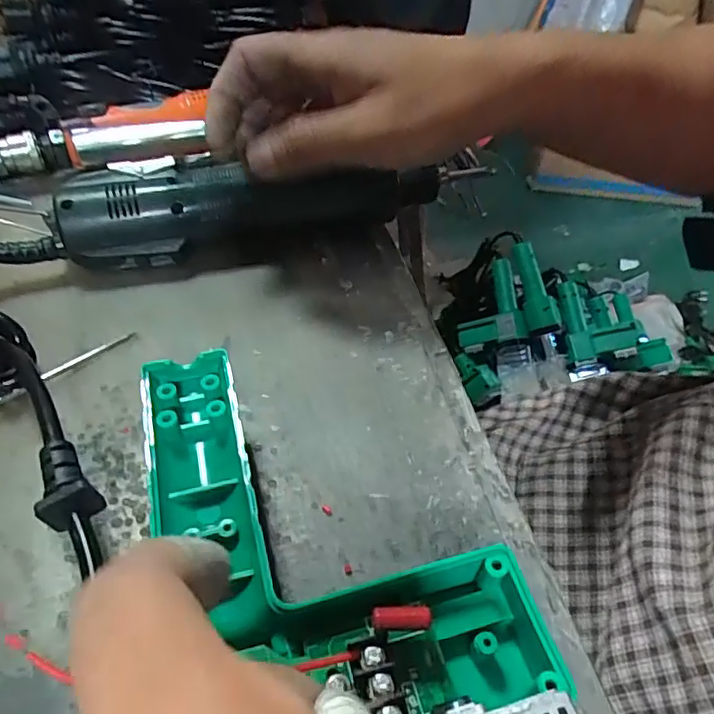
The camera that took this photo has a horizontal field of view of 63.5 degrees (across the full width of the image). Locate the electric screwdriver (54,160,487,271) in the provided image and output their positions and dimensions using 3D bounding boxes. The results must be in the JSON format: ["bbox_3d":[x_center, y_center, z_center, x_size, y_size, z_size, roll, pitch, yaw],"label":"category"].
[{"bbox_3d":[-0.051,-0.087,0.331,0.219,0.037,0.044,-8,45,-12],"label":"electric screwdriver"}]

